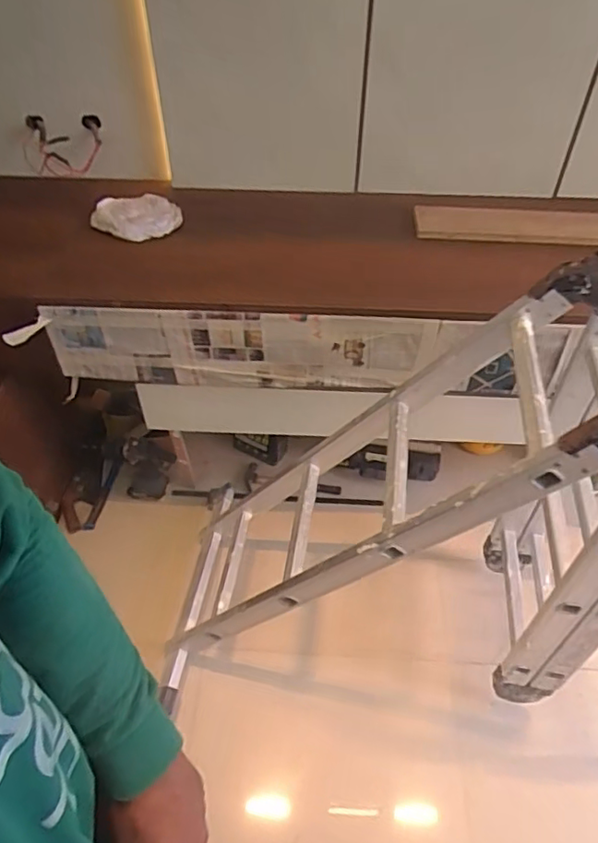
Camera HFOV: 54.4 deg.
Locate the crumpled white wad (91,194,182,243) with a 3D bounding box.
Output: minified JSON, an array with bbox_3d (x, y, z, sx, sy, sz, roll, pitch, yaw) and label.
[{"bbox_3d":[-0.357,-0.446,1.282,0.187,0.046,0.160,-12,48,-12],"label":"crumpled white wad"}]

